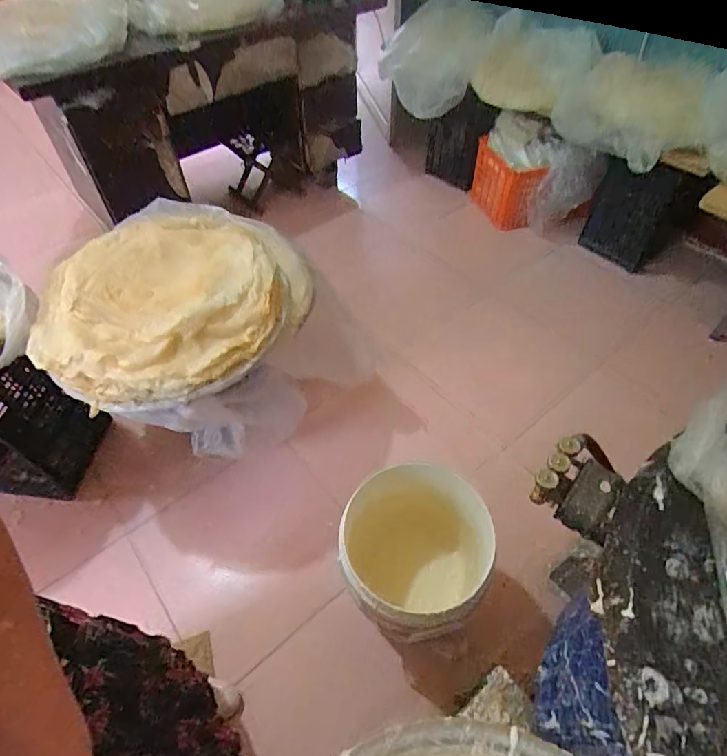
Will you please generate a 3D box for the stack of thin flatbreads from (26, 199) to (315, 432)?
[{"bbox_3d":[-0.456,-0.204,1.137,0.575,0.151,0.656,20,54,16],"label":"stack of thin flatbreads"}]

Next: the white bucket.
[{"bbox_3d":[0.096,0.398,1.068,0.303,0.300,0.343,-33,58,-23],"label":"white bucket"}]

